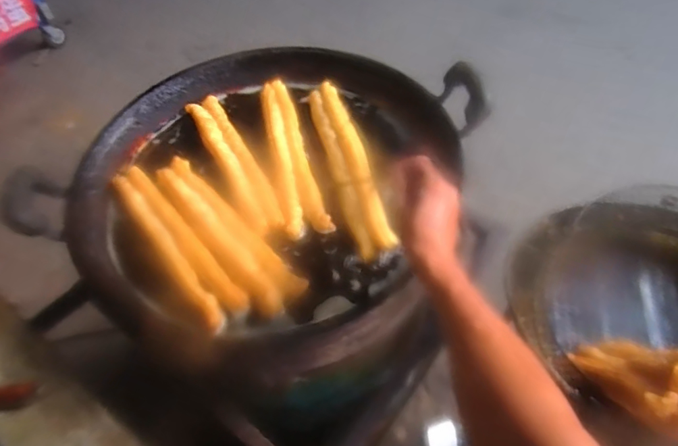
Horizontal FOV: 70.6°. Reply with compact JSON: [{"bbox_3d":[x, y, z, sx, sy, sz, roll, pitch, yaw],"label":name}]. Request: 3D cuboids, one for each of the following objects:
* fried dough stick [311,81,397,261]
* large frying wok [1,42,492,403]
[{"bbox_3d":[0.012,-0.114,0.811,0.064,0.034,0.388,-12,53,-5],"label":"fried dough stick"},{"bbox_3d":[-0.111,-0.062,0.851,0.588,0.197,0.602,21,57,19],"label":"large frying wok"}]

